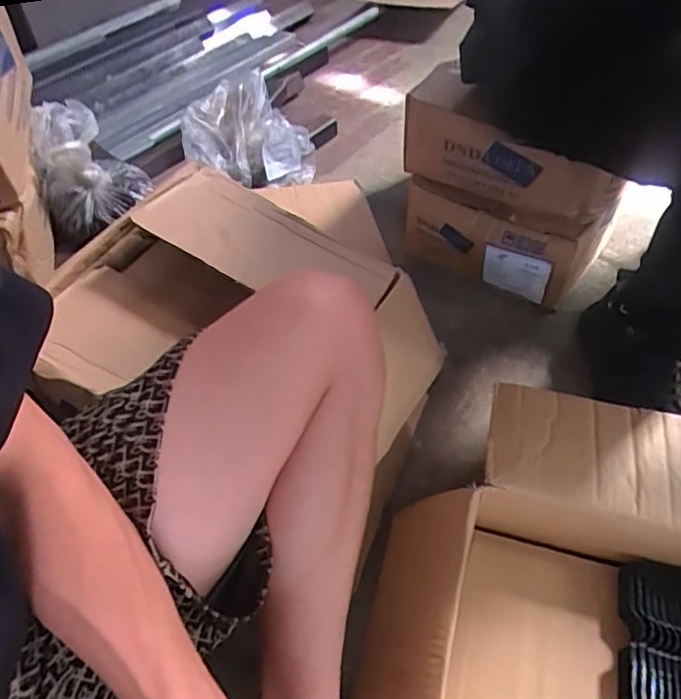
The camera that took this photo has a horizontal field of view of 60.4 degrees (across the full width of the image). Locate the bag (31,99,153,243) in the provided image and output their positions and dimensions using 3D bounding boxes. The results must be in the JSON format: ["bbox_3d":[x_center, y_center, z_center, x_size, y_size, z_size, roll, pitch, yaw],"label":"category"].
[{"bbox_3d":[-0.330,-0.242,0.770,0.133,0.129,0.106,-19,53,-13],"label":"bag"}]

